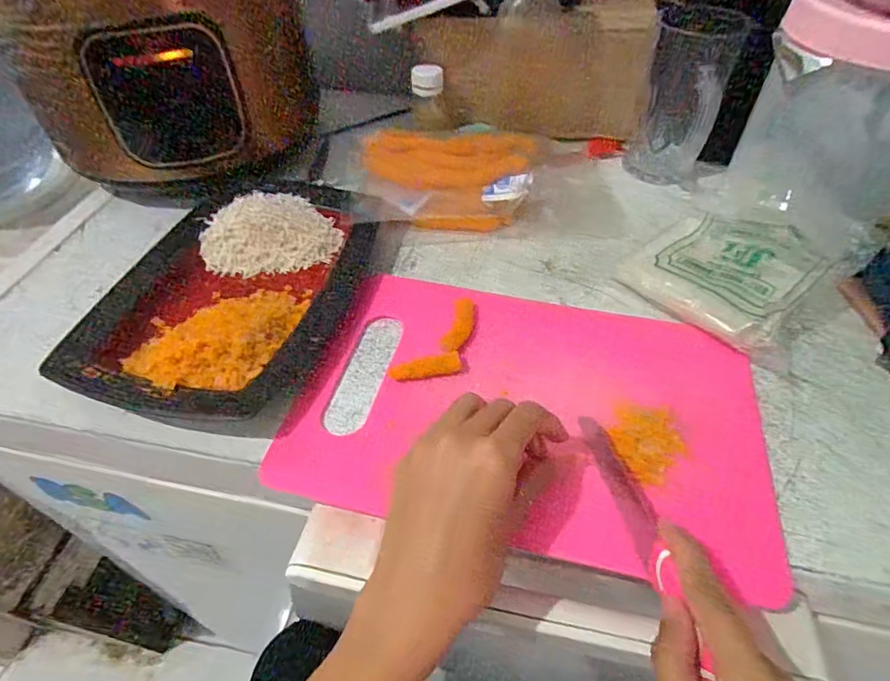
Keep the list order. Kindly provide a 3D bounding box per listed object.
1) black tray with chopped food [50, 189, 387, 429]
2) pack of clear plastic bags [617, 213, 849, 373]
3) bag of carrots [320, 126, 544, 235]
[{"bbox_3d":[-0.158,-0.044,0.399,0.168,0.034,0.239,7,50,7],"label":"black tray with chopped food"},{"bbox_3d":[0.208,-0.052,0.389,0.130,0.044,0.113,30,56,24],"label":"pack of clear plastic bags"},{"bbox_3d":[0.001,-0.164,0.498,0.173,0.029,0.143,3,50,4],"label":"bag of carrots"}]

